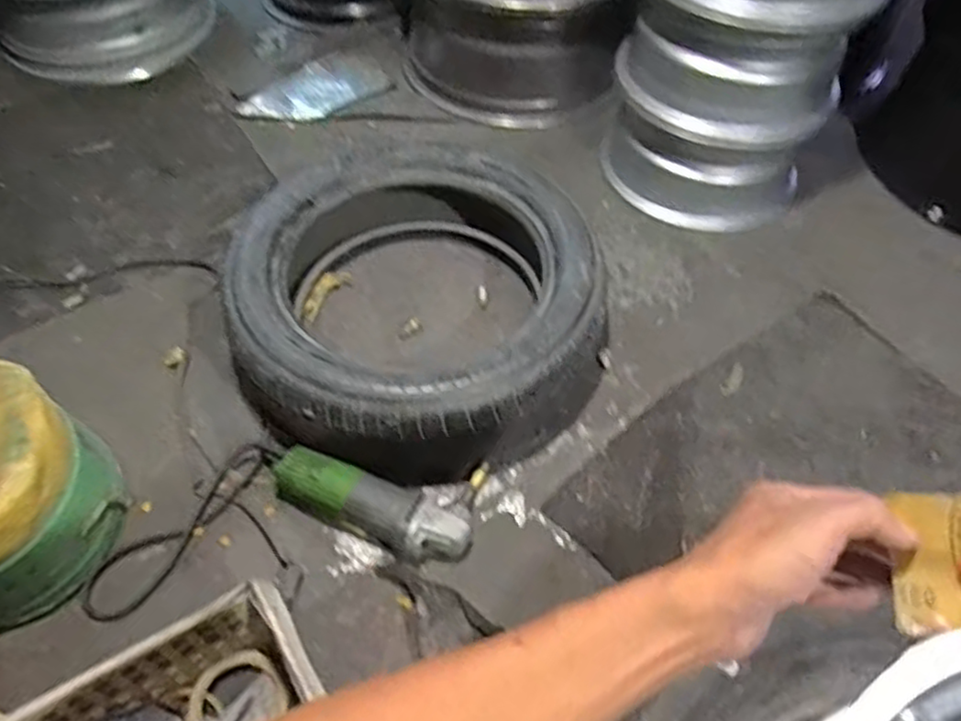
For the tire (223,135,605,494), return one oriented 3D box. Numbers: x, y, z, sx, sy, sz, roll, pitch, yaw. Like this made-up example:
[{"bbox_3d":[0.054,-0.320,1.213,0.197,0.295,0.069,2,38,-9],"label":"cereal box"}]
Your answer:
[{"bbox_3d":[-0.100,-0.085,0.962,0.533,0.163,0.492,36,62,21],"label":"tire"}]

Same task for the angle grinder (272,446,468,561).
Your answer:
[{"bbox_3d":[-0.130,0.168,0.820,0.249,0.070,0.079,21,58,15],"label":"angle grinder"}]

